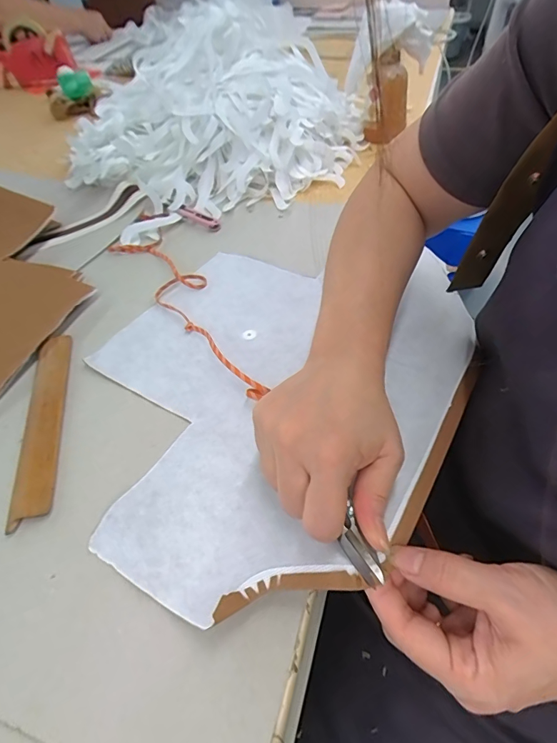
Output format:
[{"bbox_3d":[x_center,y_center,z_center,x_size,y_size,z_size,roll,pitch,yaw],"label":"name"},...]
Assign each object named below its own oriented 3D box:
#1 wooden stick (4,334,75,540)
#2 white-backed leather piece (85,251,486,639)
[{"bbox_3d":[-0.190,0.035,0.331,0.030,0.009,0.179,-14,48,-6],"label":"wooden stick"},{"bbox_3d":[-0.016,0.003,0.335,0.299,0.023,0.329,19,53,22],"label":"white-backed leather piece"}]

